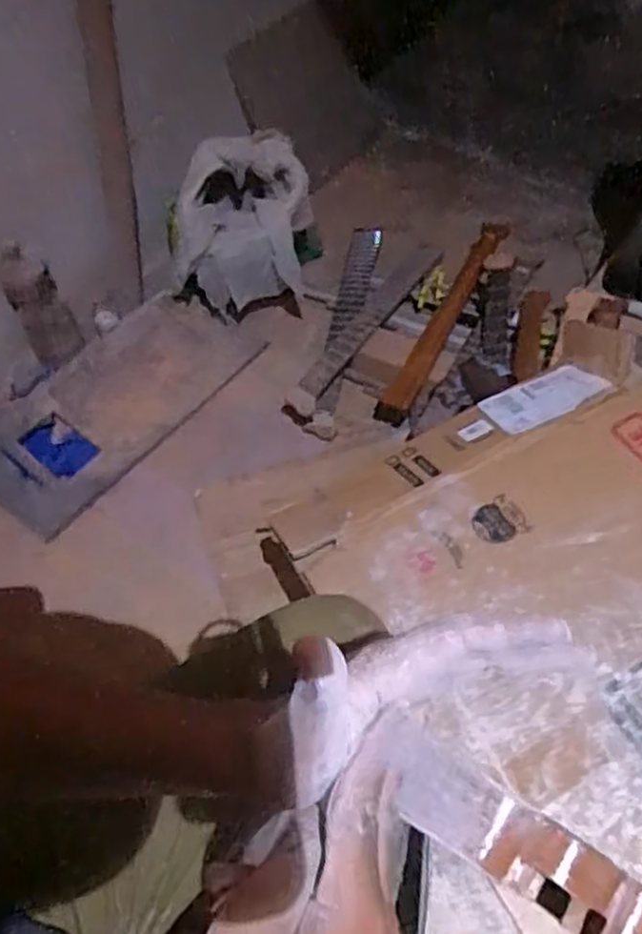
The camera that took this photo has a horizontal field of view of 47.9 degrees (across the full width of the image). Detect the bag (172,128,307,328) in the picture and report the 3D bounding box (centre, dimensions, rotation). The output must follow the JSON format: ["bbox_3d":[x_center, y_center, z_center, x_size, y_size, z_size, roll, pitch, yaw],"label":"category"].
[{"bbox_3d":[-0.167,-0.458,1.504,0.284,0.342,0.235,0,56,5],"label":"bag"}]

